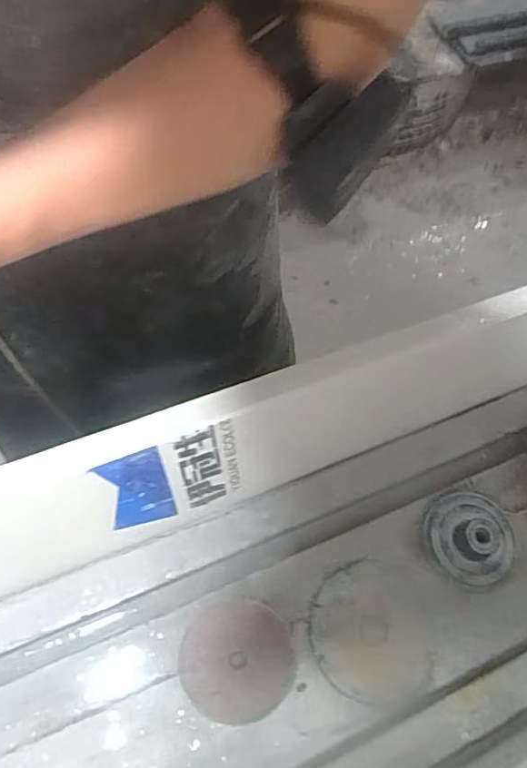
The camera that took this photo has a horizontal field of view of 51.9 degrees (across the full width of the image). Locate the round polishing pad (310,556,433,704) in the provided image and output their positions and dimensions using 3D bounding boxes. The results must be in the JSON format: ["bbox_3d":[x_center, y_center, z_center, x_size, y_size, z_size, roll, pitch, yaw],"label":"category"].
[{"bbox_3d":[0.084,0.188,0.415,0.095,0.005,0.096,3,67,-8],"label":"round polishing pad"}]

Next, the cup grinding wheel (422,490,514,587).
[{"bbox_3d":[0.170,0.123,0.442,0.069,0.027,0.073,3,64,-5],"label":"cup grinding wheel"}]

